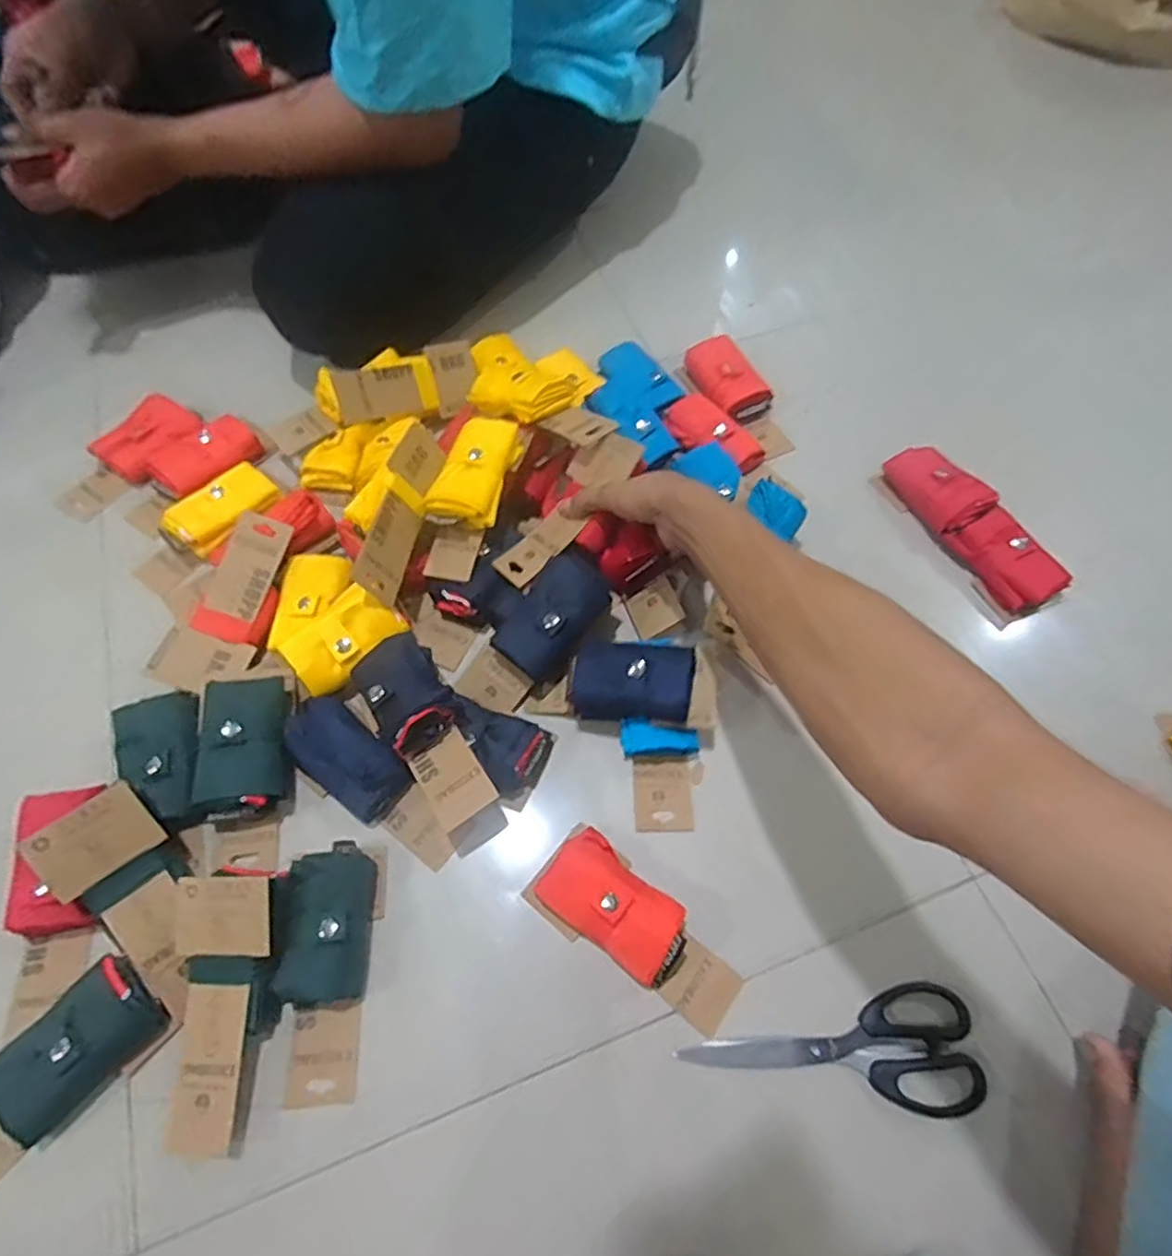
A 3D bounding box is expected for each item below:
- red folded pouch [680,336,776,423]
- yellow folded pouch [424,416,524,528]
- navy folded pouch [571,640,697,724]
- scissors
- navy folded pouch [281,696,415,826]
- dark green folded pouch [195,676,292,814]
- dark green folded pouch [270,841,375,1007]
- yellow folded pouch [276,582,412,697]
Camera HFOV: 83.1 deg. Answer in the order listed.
[{"bbox_3d":[0.149,-0.270,0.706,0.047,0.032,0.108,-24,65,-12],"label":"red folded pouch"},{"bbox_3d":[-0.095,-0.138,0.572,0.059,0.024,0.100,14,63,7],"label":"yellow folded pouch"},{"bbox_3d":[0.036,0.039,0.511,0.090,0.023,0.063,11,63,5],"label":"navy folded pouch"},{"bbox_3d":[0.162,0.278,0.436,0.190,0.005,0.071,0,61,0],"label":"scissors"},{"bbox_3d":[-0.179,0.098,0.501,0.103,0.042,0.055,38,67,19],"label":"navy folded pouch"},{"bbox_3d":[-0.258,0.086,0.498,0.066,0.028,0.100,0,61,0],"label":"dark green folded pouch"},{"bbox_3d":[-0.179,0.201,0.452,0.061,0.042,0.098,-5,61,-3],"label":"dark green folded pouch"},{"bbox_3d":[-0.196,0.008,0.537,0.087,0.032,0.053,-42,102,-8],"label":"yellow folded pouch"}]

